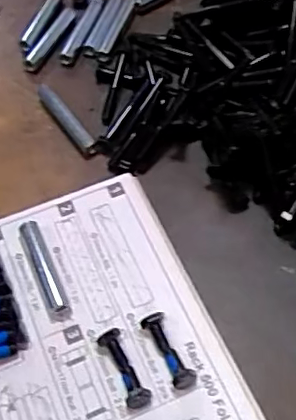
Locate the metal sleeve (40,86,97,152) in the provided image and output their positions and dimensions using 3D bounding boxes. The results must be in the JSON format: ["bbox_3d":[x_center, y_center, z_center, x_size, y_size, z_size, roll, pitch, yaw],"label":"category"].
[{"bbox_3d":[-0.079,-0.088,0.536,0.015,0.011,0.094,-30,63,-18],"label":"metal sleeve"}]

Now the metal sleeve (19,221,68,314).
[{"bbox_3d":[-0.077,0.041,0.420,0.013,0.014,0.074,-21,61,-13],"label":"metal sleeve"}]

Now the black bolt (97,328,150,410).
[{"bbox_3d":[-0.017,0.105,0.383,0.016,0.014,0.058,-21,61,-13],"label":"black bolt"}]

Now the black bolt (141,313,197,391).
[{"bbox_3d":[0.014,0.094,0.385,0.015,0.015,0.055,-21,61,-13],"label":"black bolt"}]

